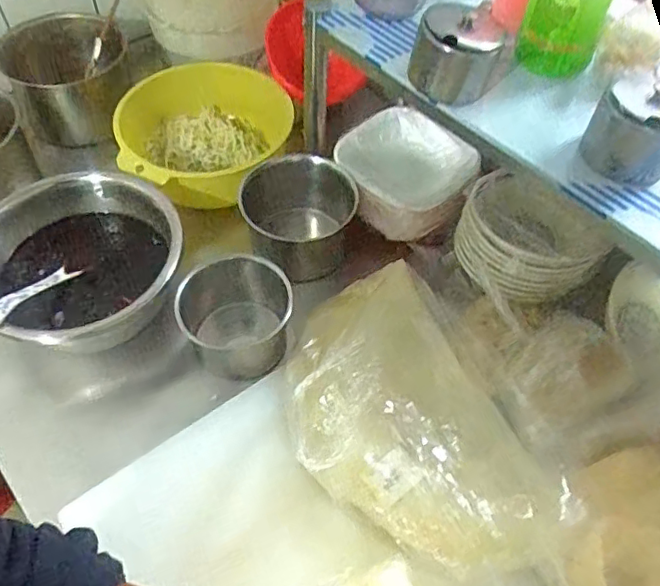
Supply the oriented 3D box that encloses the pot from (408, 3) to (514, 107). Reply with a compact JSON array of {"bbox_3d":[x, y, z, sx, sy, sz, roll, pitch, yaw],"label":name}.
[{"bbox_3d":[0.128,-0.243,0.596,0.086,0.079,0.067,-4,55,-6],"label":"pot"}]

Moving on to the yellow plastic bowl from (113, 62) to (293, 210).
[{"bbox_3d":[-0.191,-0.245,0.931,0.259,0.101,0.252,1,55,-2],"label":"yellow plastic bowl"}]

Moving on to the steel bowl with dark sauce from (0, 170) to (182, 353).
[{"bbox_3d":[-0.319,-0.037,0.758,0.248,0.100,0.246,1,55,-2],"label":"steel bowl with dark sauce"}]

